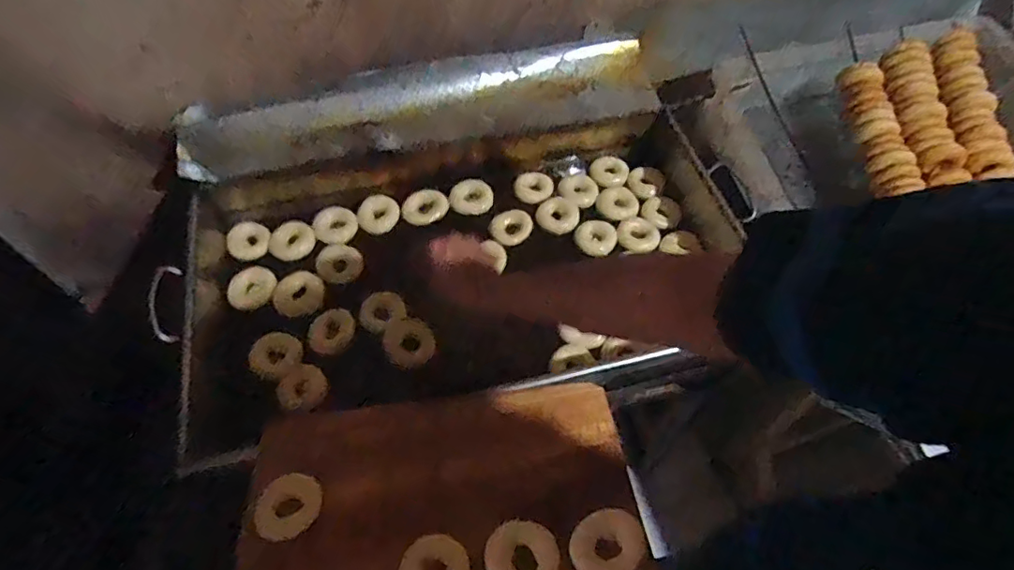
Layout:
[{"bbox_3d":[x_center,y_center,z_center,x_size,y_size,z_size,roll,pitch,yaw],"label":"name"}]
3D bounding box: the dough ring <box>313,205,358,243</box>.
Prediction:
[{"bbox_3d":[-0.302,-0.107,0.959,0.072,0.016,0.076,1,57,-1],"label":"dough ring"}]

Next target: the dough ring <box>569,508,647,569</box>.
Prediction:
[{"bbox_3d":[0.103,0.265,0.558,0.078,0.020,0.063,-26,61,-17],"label":"dough ring"}]

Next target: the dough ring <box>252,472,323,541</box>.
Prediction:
[{"bbox_3d":[-0.240,0.241,0.595,0.072,0.016,0.070,1,57,-1],"label":"dough ring"}]

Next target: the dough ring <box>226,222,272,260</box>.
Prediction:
[{"bbox_3d":[-0.447,-0.076,0.942,0.066,0.011,0.065,0,91,-17],"label":"dough ring"}]

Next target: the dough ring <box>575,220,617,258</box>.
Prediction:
[{"bbox_3d":[0.158,-0.083,0.978,0.072,0.019,0.073,1,57,-1],"label":"dough ring"}]

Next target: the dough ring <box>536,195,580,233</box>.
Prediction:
[{"bbox_3d":[0.097,-0.133,1.006,0.070,0.034,0.068,1,57,-1],"label":"dough ring"}]

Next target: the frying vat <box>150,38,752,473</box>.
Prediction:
[{"bbox_3d":[-0.069,-0.114,0.904,0.882,0.190,0.564,-12,58,-9],"label":"frying vat"}]

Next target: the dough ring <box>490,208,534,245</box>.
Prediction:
[{"bbox_3d":[0.007,-0.107,0.990,0.076,0.016,0.072,1,57,-1],"label":"dough ring"}]

